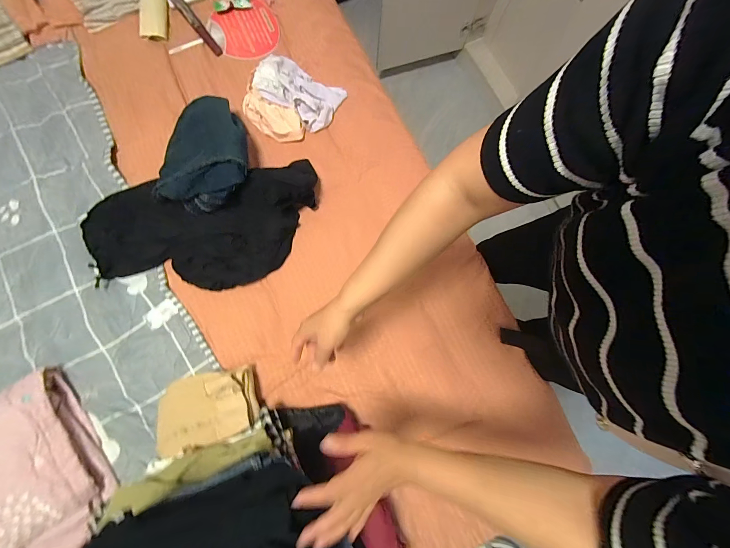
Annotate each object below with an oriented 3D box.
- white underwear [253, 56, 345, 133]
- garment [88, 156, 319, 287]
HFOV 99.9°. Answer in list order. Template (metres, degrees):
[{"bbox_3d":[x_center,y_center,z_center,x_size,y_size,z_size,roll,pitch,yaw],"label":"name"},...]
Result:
[{"bbox_3d":[-0.183,-0.499,0.829,0.247,0.057,0.156,34,79,7],"label":"white underwear"},{"bbox_3d":[-0.385,-0.112,0.737,0.555,0.082,0.295,-9,78,-2],"label":"garment"}]

